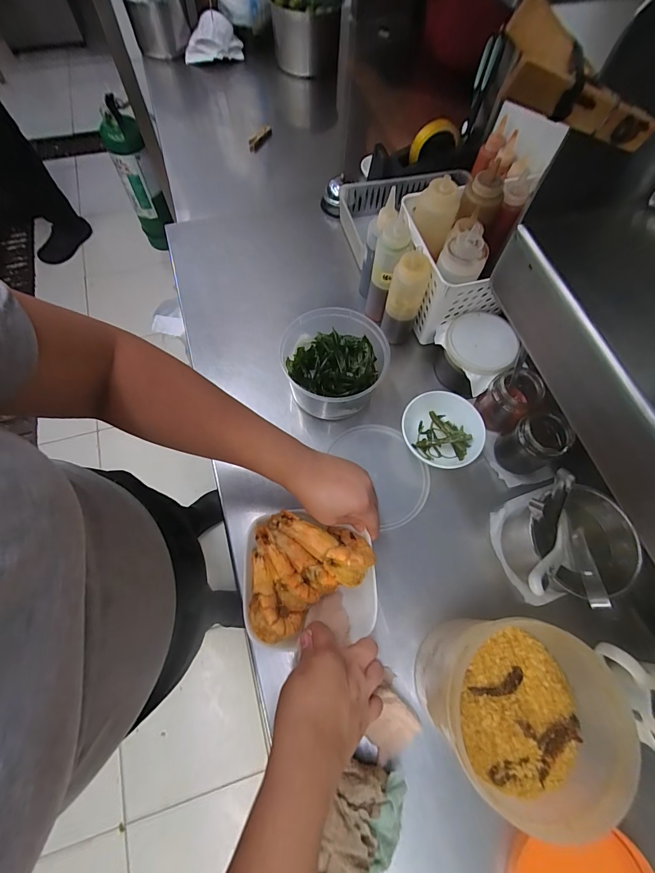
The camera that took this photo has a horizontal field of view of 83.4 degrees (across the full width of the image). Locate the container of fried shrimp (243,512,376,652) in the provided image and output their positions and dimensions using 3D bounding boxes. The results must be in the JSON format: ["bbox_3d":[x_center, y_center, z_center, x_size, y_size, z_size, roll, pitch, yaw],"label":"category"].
[{"bbox_3d":[-0.020,0.160,0.417,0.140,0.071,0.137,-2,68,-3],"label":"container of fried shrimp"}]

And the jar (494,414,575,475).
[{"bbox_3d":[0.270,0.011,0.487,0.055,0.088,0.056,1,68,-2],"label":"jar"}]

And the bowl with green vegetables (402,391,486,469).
[{"bbox_3d":[0.157,-0.005,0.514,0.110,0.047,0.106,41,72,13],"label":"bowl with green vegetables"}]

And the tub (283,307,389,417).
[{"bbox_3d":[0.007,-0.099,0.531,0.142,0.092,0.141,1,68,-2],"label":"tub"}]

